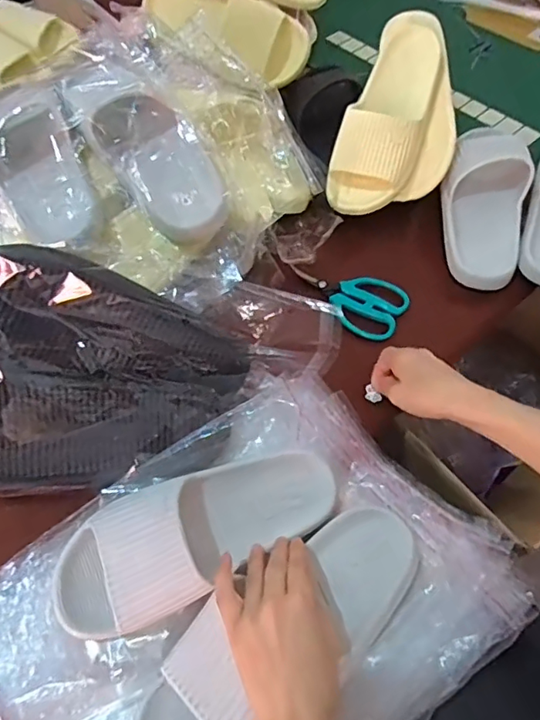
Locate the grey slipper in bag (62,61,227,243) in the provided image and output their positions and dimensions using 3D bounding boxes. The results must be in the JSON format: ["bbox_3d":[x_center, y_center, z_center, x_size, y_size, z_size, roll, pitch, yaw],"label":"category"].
[{"bbox_3d":[-0.133,-0.232,0.563,0.095,0.059,0.234,-36,86,-19],"label":"grey slipper in bag"}]

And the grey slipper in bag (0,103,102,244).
[{"bbox_3d":[-0.238,-0.192,0.552,0.088,0.047,0.162,-26,63,-14],"label":"grey slipper in bag"}]

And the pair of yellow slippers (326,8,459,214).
[{"bbox_3d":[0.174,-0.318,0.704,0.148,0.095,0.282,19,89,-5],"label":"pair of yellow slippers"}]

